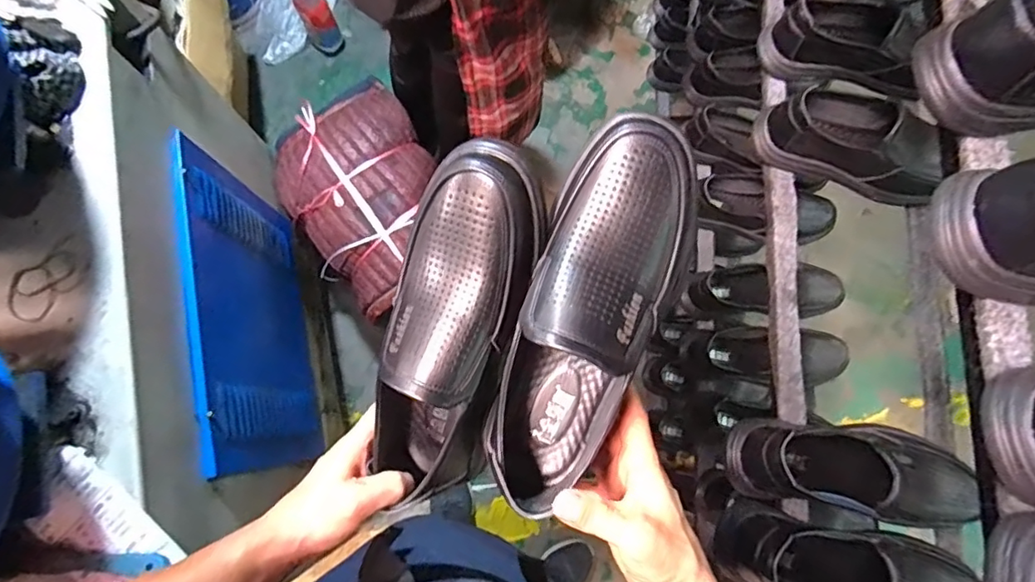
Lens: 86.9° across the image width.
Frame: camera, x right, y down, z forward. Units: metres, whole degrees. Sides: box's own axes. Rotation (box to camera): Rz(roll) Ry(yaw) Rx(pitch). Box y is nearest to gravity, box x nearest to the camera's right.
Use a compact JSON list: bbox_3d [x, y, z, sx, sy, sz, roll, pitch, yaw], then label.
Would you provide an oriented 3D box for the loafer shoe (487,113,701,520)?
[{"bbox_3d":[0.047,0.028,0.362,0.090,0.076,0.277,19,103,4],"label":"loafer shoe"}]

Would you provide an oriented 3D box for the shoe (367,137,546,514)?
[{"bbox_3d":[-0.055,0.032,0.387,0.084,0.075,0.268,28,109,6],"label":"shoe"}]

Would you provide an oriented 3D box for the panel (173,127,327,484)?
[{"bbox_3d":[-0.409,0.032,0.862,0.033,0.352,0.477,-13,77,-4],"label":"panel"}]

